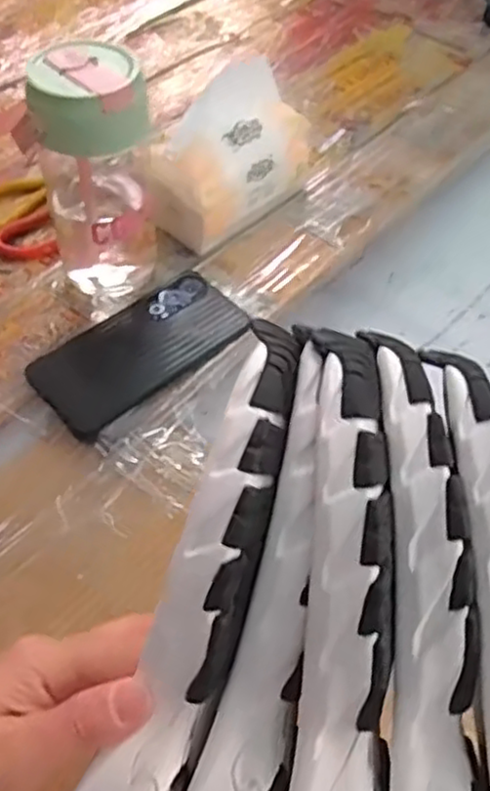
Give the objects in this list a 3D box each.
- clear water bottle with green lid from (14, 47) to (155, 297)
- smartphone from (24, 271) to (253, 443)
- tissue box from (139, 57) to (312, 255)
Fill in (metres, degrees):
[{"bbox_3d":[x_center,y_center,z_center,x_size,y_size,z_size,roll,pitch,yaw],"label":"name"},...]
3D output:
[{"bbox_3d":[-0.116,-0.161,0.544,0.089,0.188,0.075,-6,54,-9],"label":"clear water bottle with green lid"},{"bbox_3d":[-0.080,-0.036,0.547,0.161,0.008,0.090,-39,63,-22],"label":"smartphone"},{"bbox_3d":[-0.017,-0.207,0.636,0.156,0.114,0.079,-37,64,-26],"label":"tissue box"}]

